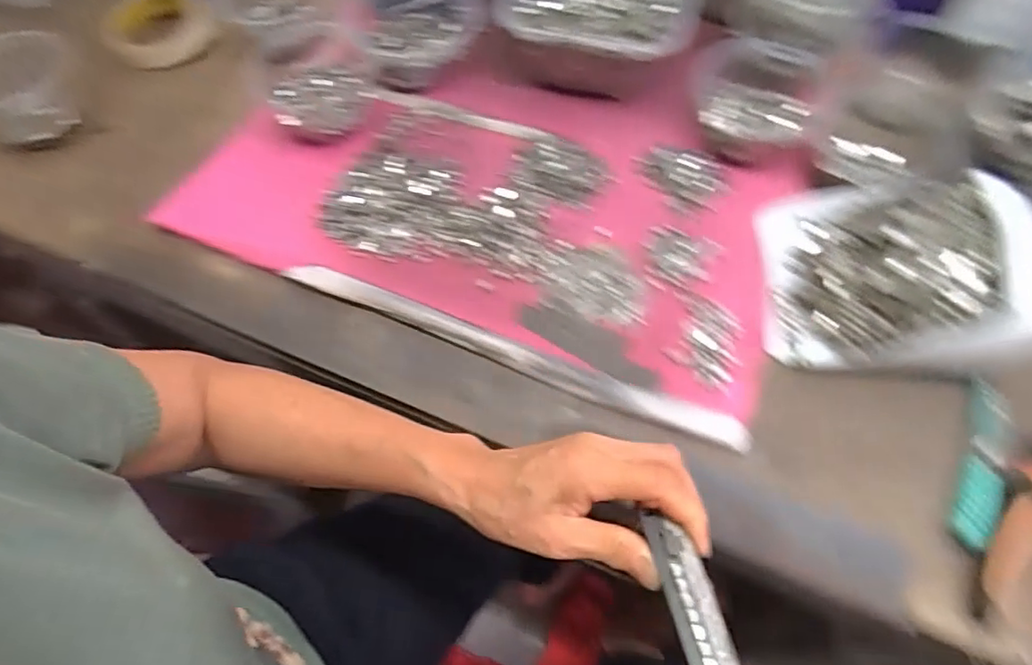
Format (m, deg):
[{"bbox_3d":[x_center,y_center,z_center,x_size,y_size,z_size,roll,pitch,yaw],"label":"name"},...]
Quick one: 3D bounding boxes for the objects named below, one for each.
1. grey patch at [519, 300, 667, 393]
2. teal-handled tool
[{"bbox_3d":[0.059,0.008,0.467,0.120,0.004,0.033,30,67,16],"label":"grey patch"},{"bbox_3d":[0.325,0.091,0.416,0.032,0.017,0.124,25,66,14],"label":"teal-handled tool"}]

